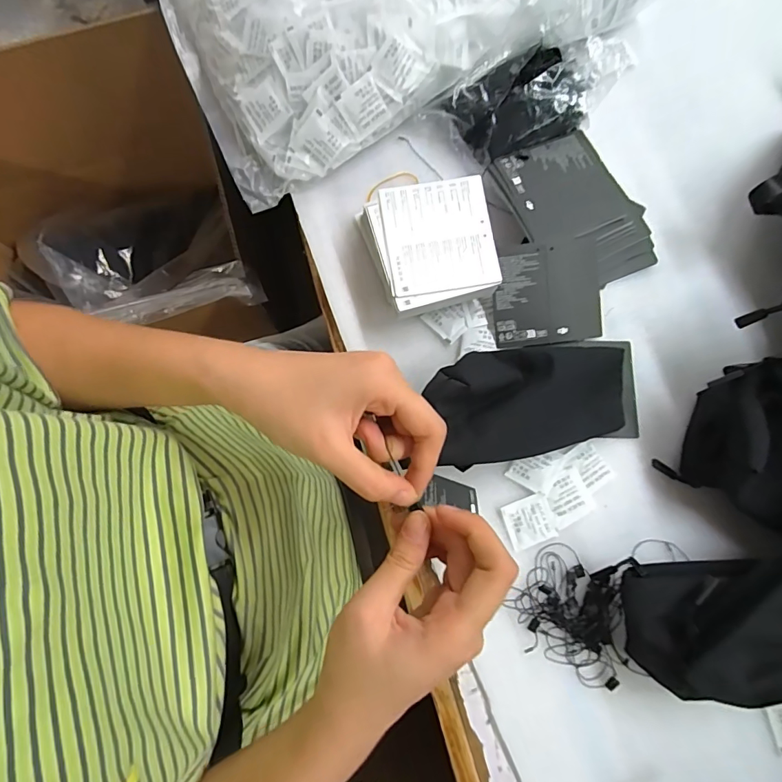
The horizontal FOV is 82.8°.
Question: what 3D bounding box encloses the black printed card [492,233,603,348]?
[{"bbox_3d":[0.144,-0.089,0.405,0.100,0.011,0.089,-7,97,-6],"label":"black printed card"}]

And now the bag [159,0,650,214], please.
[{"bbox_3d":[0.001,-0.431,0.433,0.459,0.070,0.366,-24,80,-4],"label":"bag"}]

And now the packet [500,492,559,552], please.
[{"bbox_3d":[0.118,0.111,0.377,0.040,0.004,0.038,-19,80,-3],"label":"packet"}]

